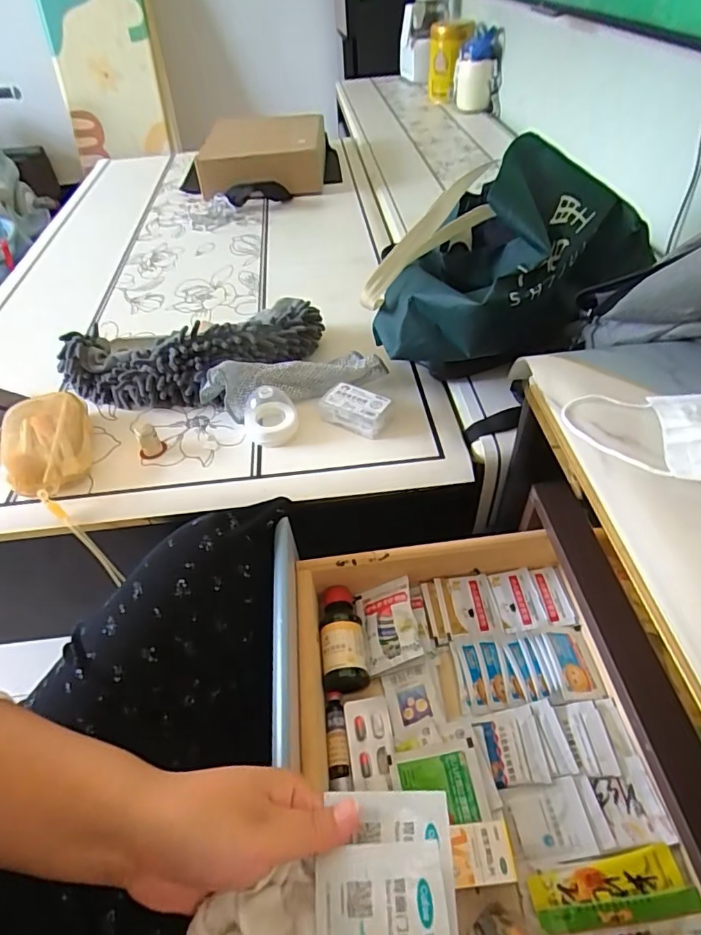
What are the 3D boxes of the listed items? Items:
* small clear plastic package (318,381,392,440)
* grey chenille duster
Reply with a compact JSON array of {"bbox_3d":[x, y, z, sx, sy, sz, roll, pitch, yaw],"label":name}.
[{"bbox_3d":[0.004,-0.067,0.588,0.074,0.025,0.045,20,51,22],"label":"small clear plastic package"},{"bbox_3d":[-0.193,-0.139,0.642,0.321,0.071,0.128,-10,46,-5],"label":"grey chenille duster"}]

